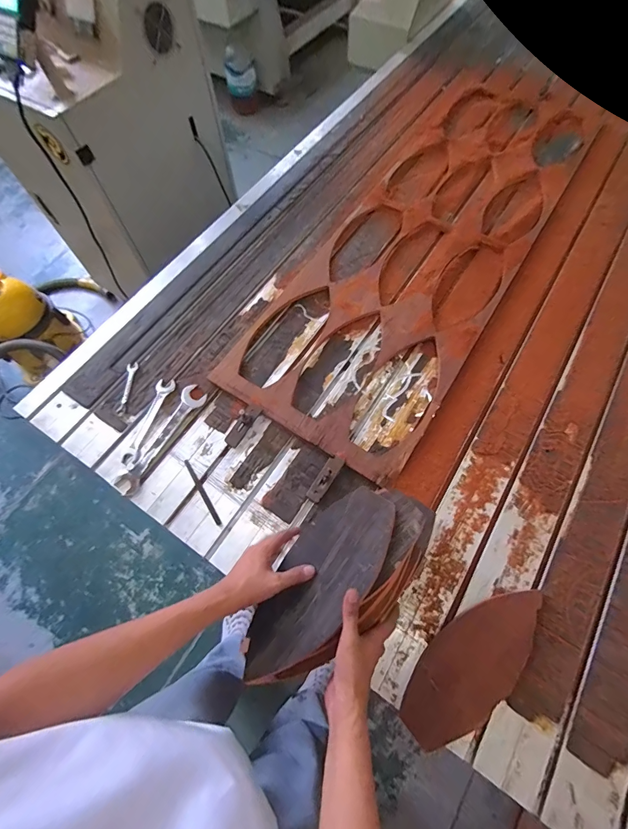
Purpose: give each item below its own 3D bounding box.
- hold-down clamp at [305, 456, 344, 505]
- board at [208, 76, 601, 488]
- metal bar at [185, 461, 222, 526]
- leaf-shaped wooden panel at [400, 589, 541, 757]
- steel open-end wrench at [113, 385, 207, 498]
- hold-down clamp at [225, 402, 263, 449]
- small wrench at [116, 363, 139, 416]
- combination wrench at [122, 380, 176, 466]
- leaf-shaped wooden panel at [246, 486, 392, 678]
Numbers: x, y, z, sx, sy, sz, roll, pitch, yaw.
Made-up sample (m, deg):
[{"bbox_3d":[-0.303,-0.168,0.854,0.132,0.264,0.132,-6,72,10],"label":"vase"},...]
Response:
[{"bbox_3d":[0.022,0.121,0.699,0.030,0.021,0.097,30,70,15],"label":"hold-down clamp"},{"bbox_3d":[0.340,-0.500,0.969,0.444,0.021,1.380,31,70,15],"label":"board"},{"bbox_3d":[-0.215,0.149,0.710,0.009,0.004,0.148,-31,68,-12],"label":"metal bar"},{"bbox_3d":[0.252,0.383,0.572,0.277,0.026,0.112,-40,70,-15],"label":"leaf-shaped wooden panel"},{"bbox_3d":[-0.308,0.045,0.750,0.052,0.010,0.252,27,69,14],"label":"steel open-end wrench"},{"bbox_3d":[-0.146,0.020,0.743,0.030,0.036,0.097,34,89,16],"label":"hold-down clamp"},{"bbox_3d":[-0.408,-0.057,0.803,0.022,0.007,0.125,1,65,3],"label":"small wrench"},{"bbox_3d":[-0.346,0.013,0.769,0.038,0.007,0.196,14,67,9],"label":"combination wrench"},{"bbox_3d":[0.009,0.226,0.515,0.119,0.012,0.278,30,70,35],"label":"leaf-shaped wooden panel"}]

